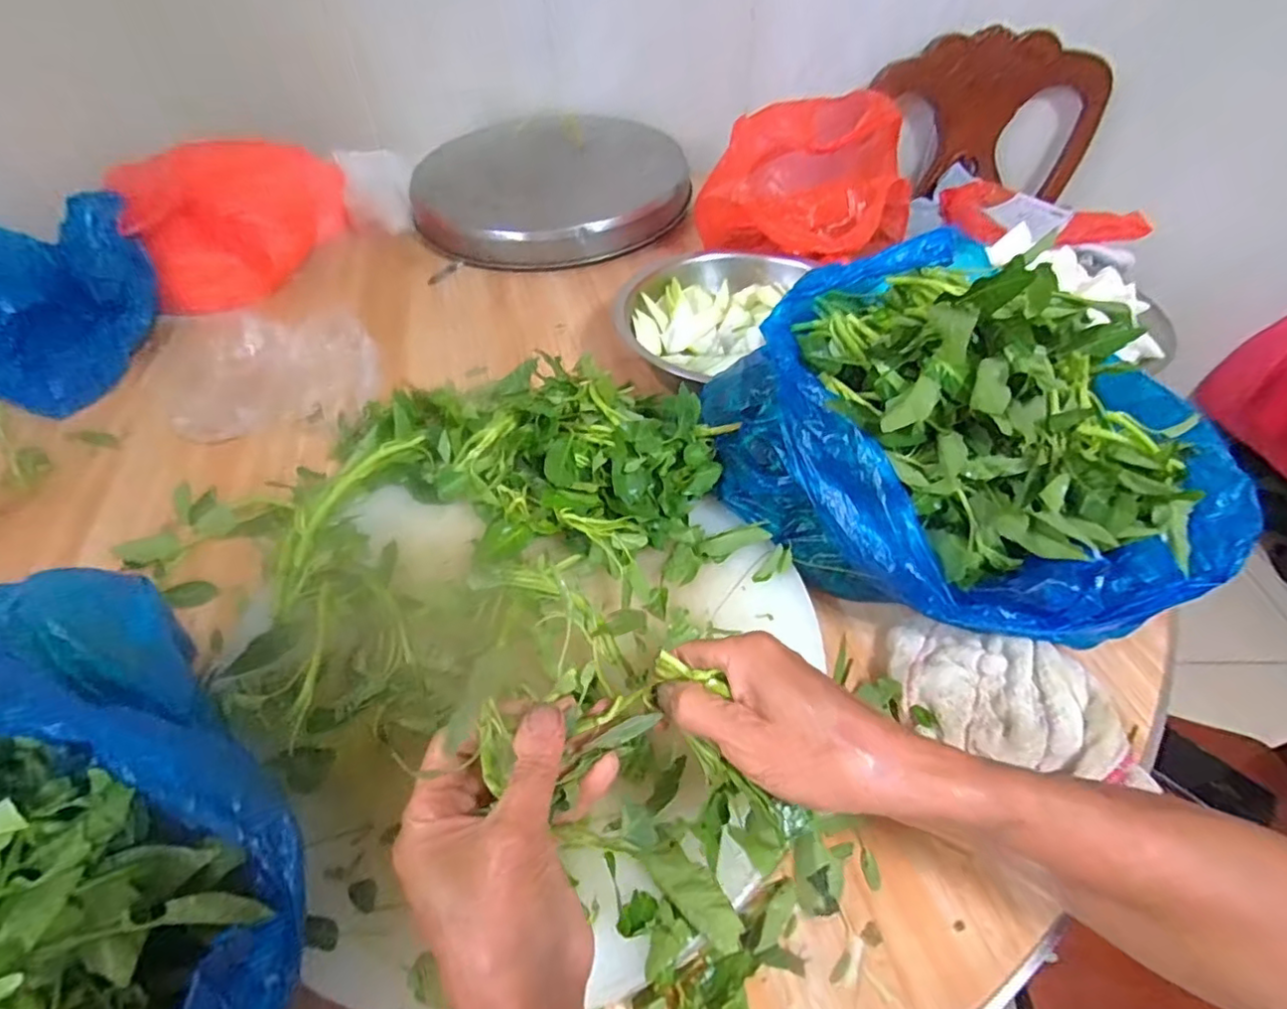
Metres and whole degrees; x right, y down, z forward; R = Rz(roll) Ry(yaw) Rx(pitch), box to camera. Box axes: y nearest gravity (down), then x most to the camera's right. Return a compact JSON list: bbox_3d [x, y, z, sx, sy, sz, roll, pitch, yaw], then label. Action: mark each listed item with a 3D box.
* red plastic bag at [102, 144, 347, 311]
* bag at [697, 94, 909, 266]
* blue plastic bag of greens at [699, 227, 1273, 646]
[{"bbox_3d":[-0.548,-0.405,0.847,0.254,0.134,0.239,-22,51,-18],"label":"red plastic bag"},{"bbox_3d":[0.197,-0.394,0.740,0.199,0.137,0.257,27,54,23],"label":"bag"},{"bbox_3d":[0.250,-0.061,0.452,0.285,0.186,0.323,-31,54,-24],"label":"blue plastic bag of greens"}]

